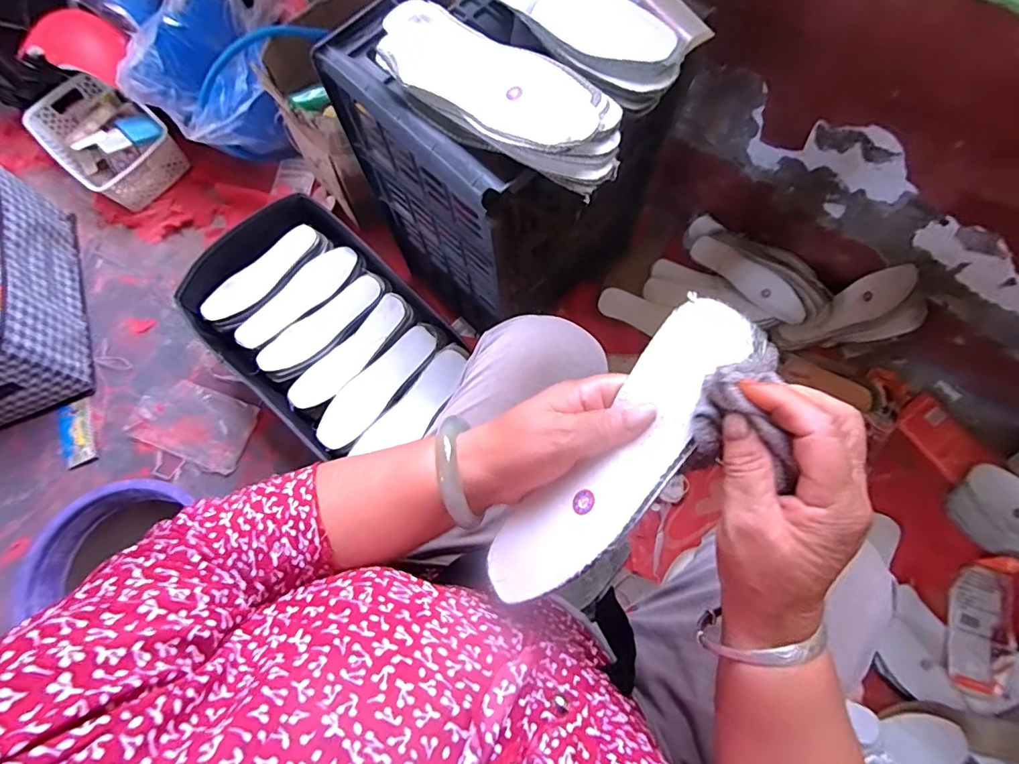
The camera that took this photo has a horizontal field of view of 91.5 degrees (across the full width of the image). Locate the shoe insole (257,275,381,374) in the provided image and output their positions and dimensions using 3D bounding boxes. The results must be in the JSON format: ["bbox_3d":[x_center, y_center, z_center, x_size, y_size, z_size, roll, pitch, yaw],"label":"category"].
[{"bbox_3d":[-0.298,-0.088,0.790,0.216,0.020,0.068,-34,75,-8],"label":"shoe insole"}]

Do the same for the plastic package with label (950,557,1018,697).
[{"bbox_3d":[0.714,0.359,0.746,0.079,0.027,0.203,21,75,9],"label":"plastic package with label"}]

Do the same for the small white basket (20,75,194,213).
[{"bbox_3d":[-0.836,-0.500,1.037,0.298,0.097,0.192,38,78,12],"label":"small white basket"}]

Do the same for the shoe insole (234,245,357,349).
[{"bbox_3d":[-0.348,-0.141,0.818,0.225,0.028,0.071,-42,76,-10],"label":"shoe insole"}]

